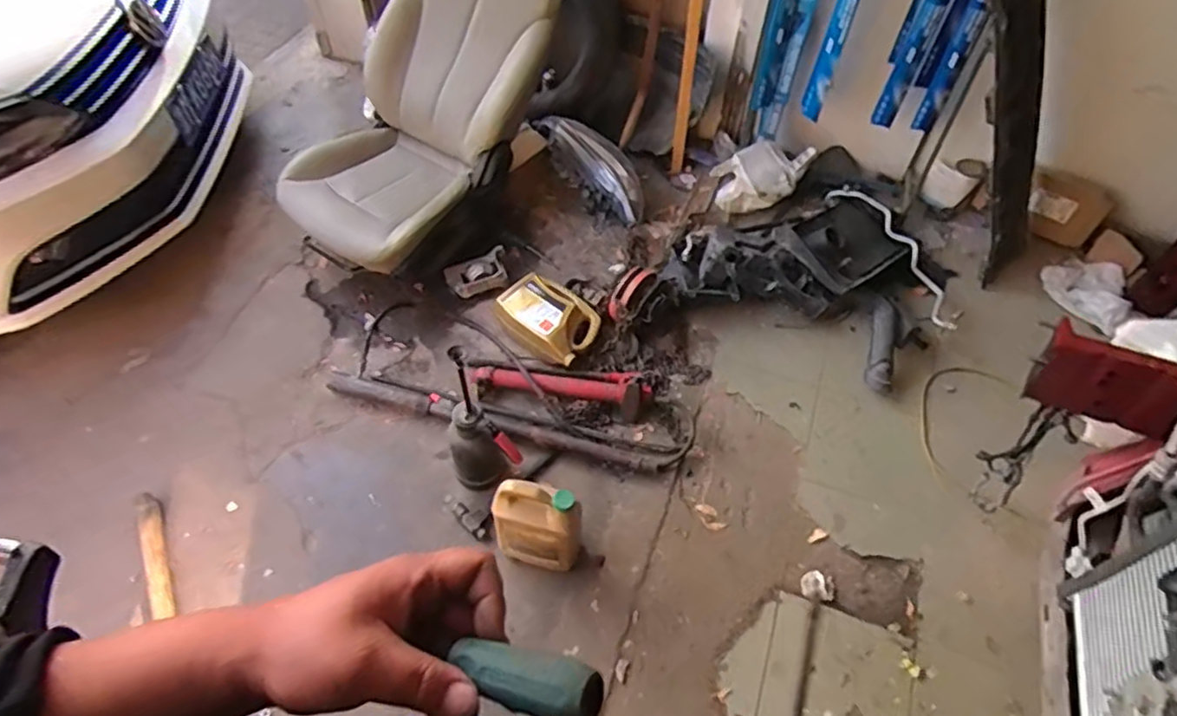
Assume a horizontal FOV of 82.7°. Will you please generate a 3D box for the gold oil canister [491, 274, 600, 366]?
[{"bbox_3d":[-0.117,-0.120,1.940,0.295,0.097,0.206,34,60,21],"label":"gold oil canister"}]

